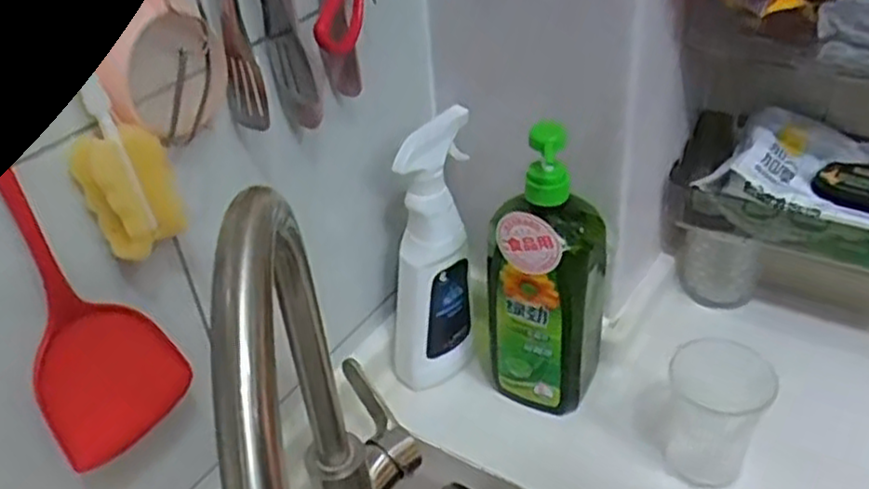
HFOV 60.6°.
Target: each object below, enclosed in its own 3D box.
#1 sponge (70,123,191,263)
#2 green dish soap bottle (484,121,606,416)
[{"bbox_3d":[-0.177,-0.032,0.433,0.022,0.072,0.045,12,41,23],"label":"sponge"},{"bbox_3d":[0.096,0.027,0.659,0.095,0.275,0.079,15,42,25],"label":"green dish soap bottle"}]

